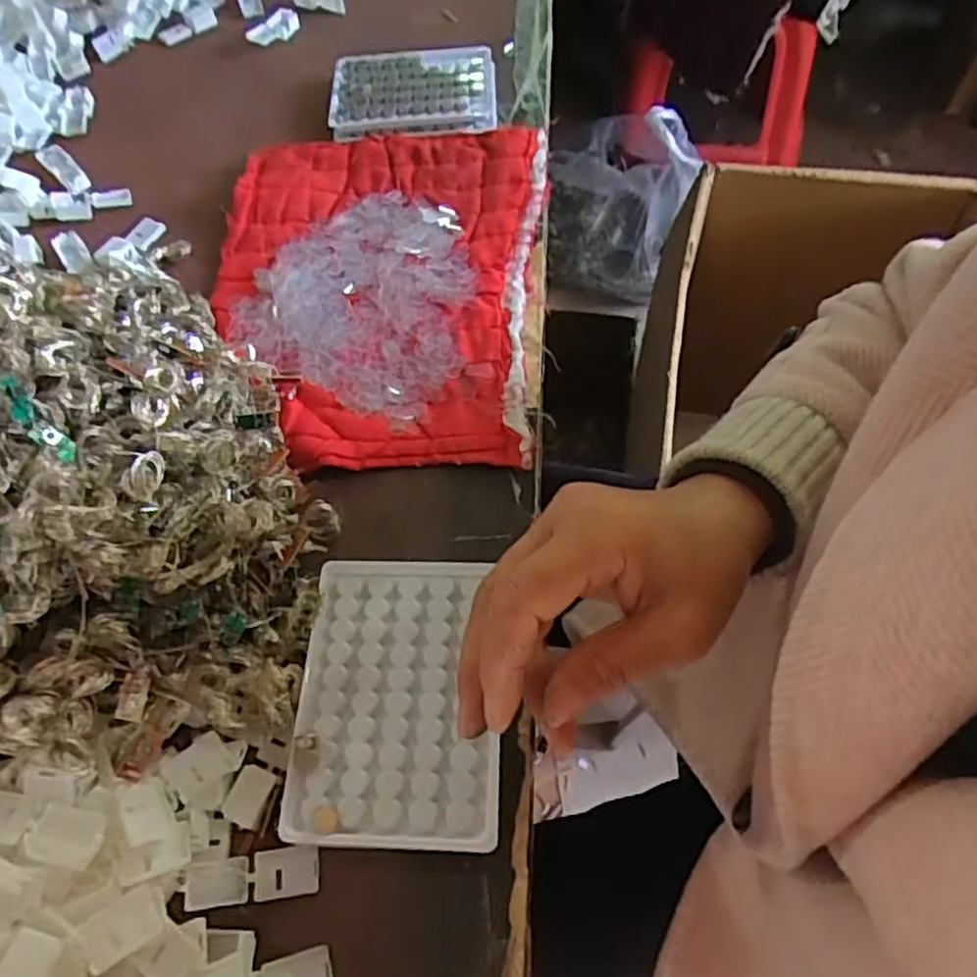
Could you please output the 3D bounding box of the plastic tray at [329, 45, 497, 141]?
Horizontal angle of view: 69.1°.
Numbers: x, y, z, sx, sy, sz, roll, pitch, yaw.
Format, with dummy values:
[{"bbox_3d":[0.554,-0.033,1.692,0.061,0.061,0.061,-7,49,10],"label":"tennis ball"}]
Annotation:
[{"bbox_3d":[-0.062,-0.325,0.574,0.131,0.018,0.099,-4,61,1],"label":"plastic tray"}]

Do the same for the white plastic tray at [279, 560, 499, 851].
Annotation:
[{"bbox_3d":[-0.042,0.100,0.341,0.091,0.021,0.129,0,61,3],"label":"white plastic tray"}]

